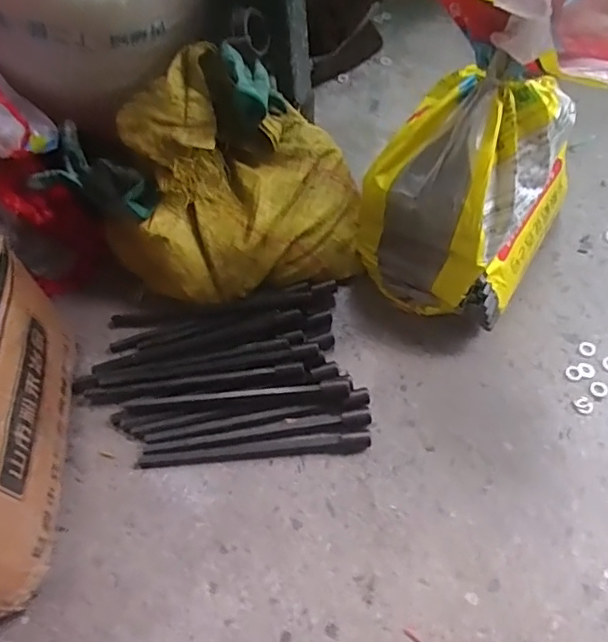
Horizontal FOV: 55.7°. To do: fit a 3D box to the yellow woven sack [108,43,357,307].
[{"bbox_3d":[-0.085,-0.152,0.639,0.282,0.178,0.193,-10,58,-1],"label":"yellow woven sack"}]

